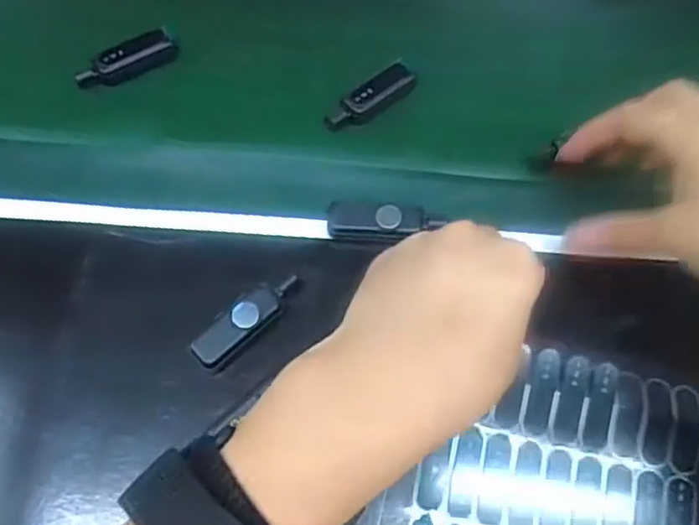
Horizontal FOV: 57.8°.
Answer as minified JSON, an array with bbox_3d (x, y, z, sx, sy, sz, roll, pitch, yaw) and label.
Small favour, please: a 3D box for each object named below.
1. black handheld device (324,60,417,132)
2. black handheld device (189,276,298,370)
[{"bbox_3d":[0.012,-0.090,0.346,0.058,0.013,0.016,-37,74,-14],"label":"black handheld device"},{"bbox_3d":[-0.046,0.027,0.290,0.055,0.013,0.017,-41,75,-15],"label":"black handheld device"}]

